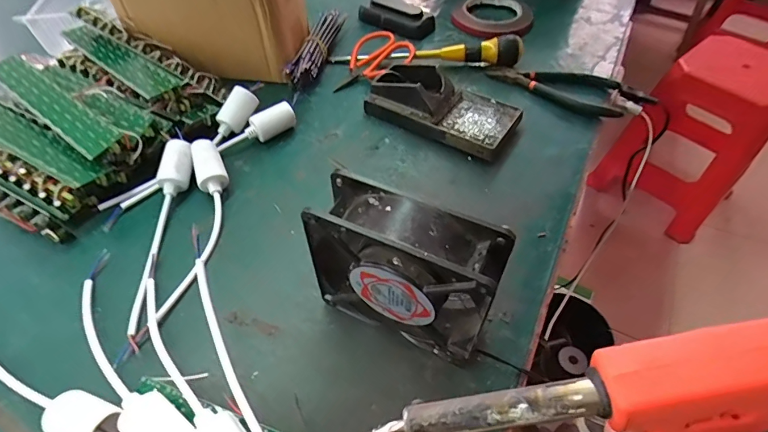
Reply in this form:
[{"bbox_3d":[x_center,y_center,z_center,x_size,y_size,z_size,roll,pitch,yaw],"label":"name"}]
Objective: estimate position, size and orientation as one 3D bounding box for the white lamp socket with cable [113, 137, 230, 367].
[{"bbox_3d":[-0.167,0.017,0.362,0.040,0.034,0.205,0,51,1],"label":"white lamp socket with cable"}]

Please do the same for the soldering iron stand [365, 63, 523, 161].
[{"bbox_3d":[0.064,-0.123,0.463,0.153,0.046,0.078,28,56,21],"label":"soldering iron stand"}]

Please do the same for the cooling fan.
[{"bbox_3d":[0.011,0.043,0.286,0.120,0.120,0.046,22,54,17],"label":"cooling fan"}]

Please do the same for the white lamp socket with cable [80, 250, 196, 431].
[{"bbox_3d":[-0.184,0.095,0.300,0.033,0.034,0.203,-35,59,-25],"label":"white lamp socket with cable"}]

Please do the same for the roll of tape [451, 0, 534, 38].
[{"bbox_3d":[0.154,-0.280,0.594,0.108,0.018,0.114,0,51,0],"label":"roll of tape"}]

